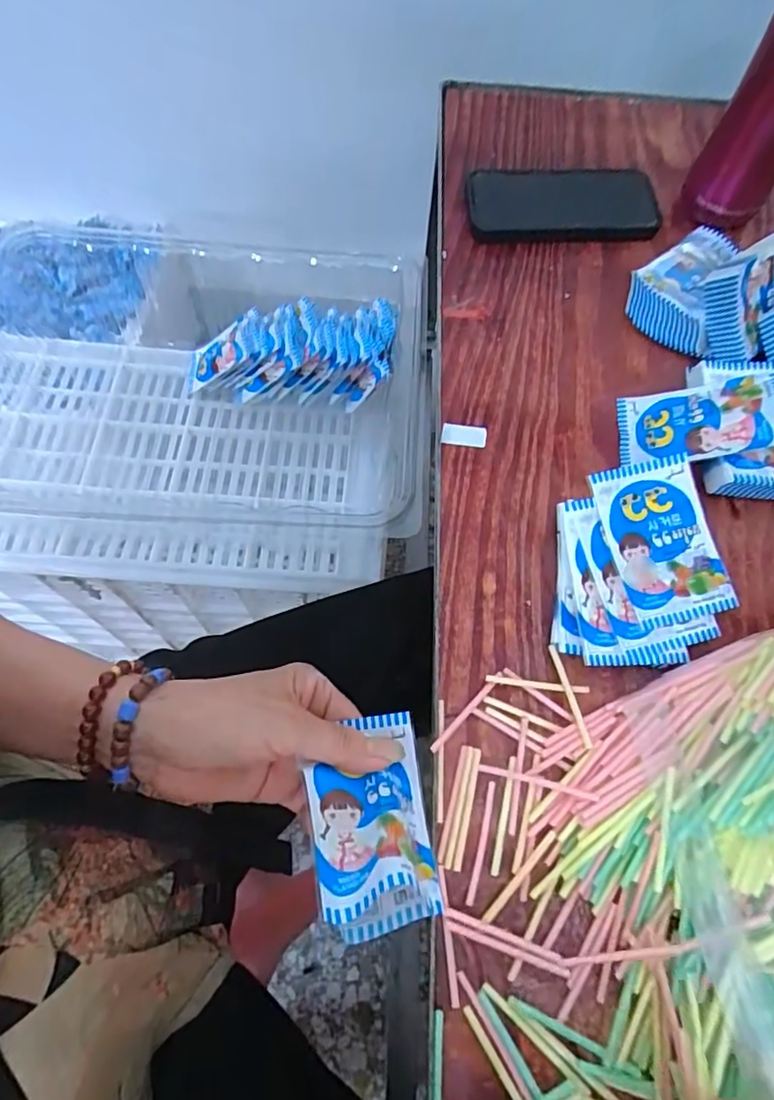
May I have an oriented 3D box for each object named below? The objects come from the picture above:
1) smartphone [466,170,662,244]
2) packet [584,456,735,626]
[{"bbox_3d":[0.155,-0.303,0.506,0.165,0.017,0.078,3,66,1],"label":"smartphone"},{"bbox_3d":[0.175,-0.006,0.368,0.066,0.008,0.102,-14,78,-5],"label":"packet"}]

